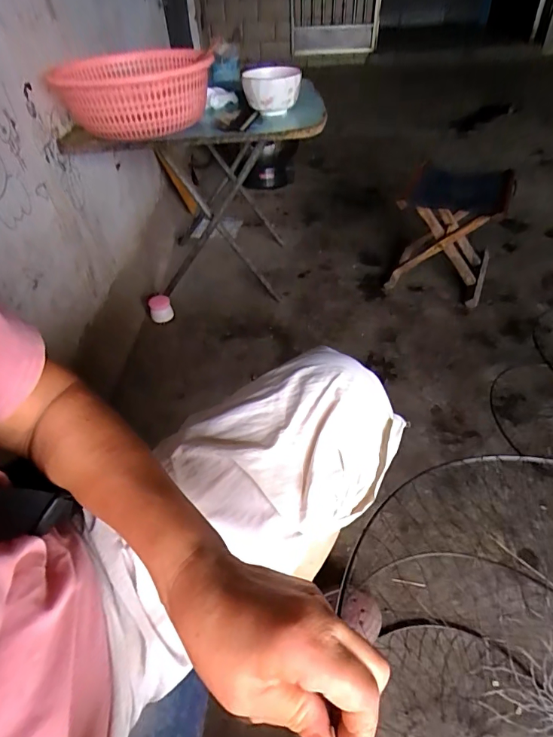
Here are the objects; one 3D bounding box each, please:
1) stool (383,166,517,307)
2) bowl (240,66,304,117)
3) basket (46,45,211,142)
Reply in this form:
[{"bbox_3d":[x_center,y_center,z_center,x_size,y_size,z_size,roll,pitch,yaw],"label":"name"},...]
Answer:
[{"bbox_3d":[0.498,-0.393,1.229,0.267,0.287,0.267,16,50,20],"label":"stool"},{"bbox_3d":[-0.009,-0.615,0.941,0.122,0.081,0.138,-9,45,-5],"label":"bowl"},{"bbox_3d":[-0.307,-0.580,0.891,0.295,0.111,0.315,-16,46,-12],"label":"basket"}]

